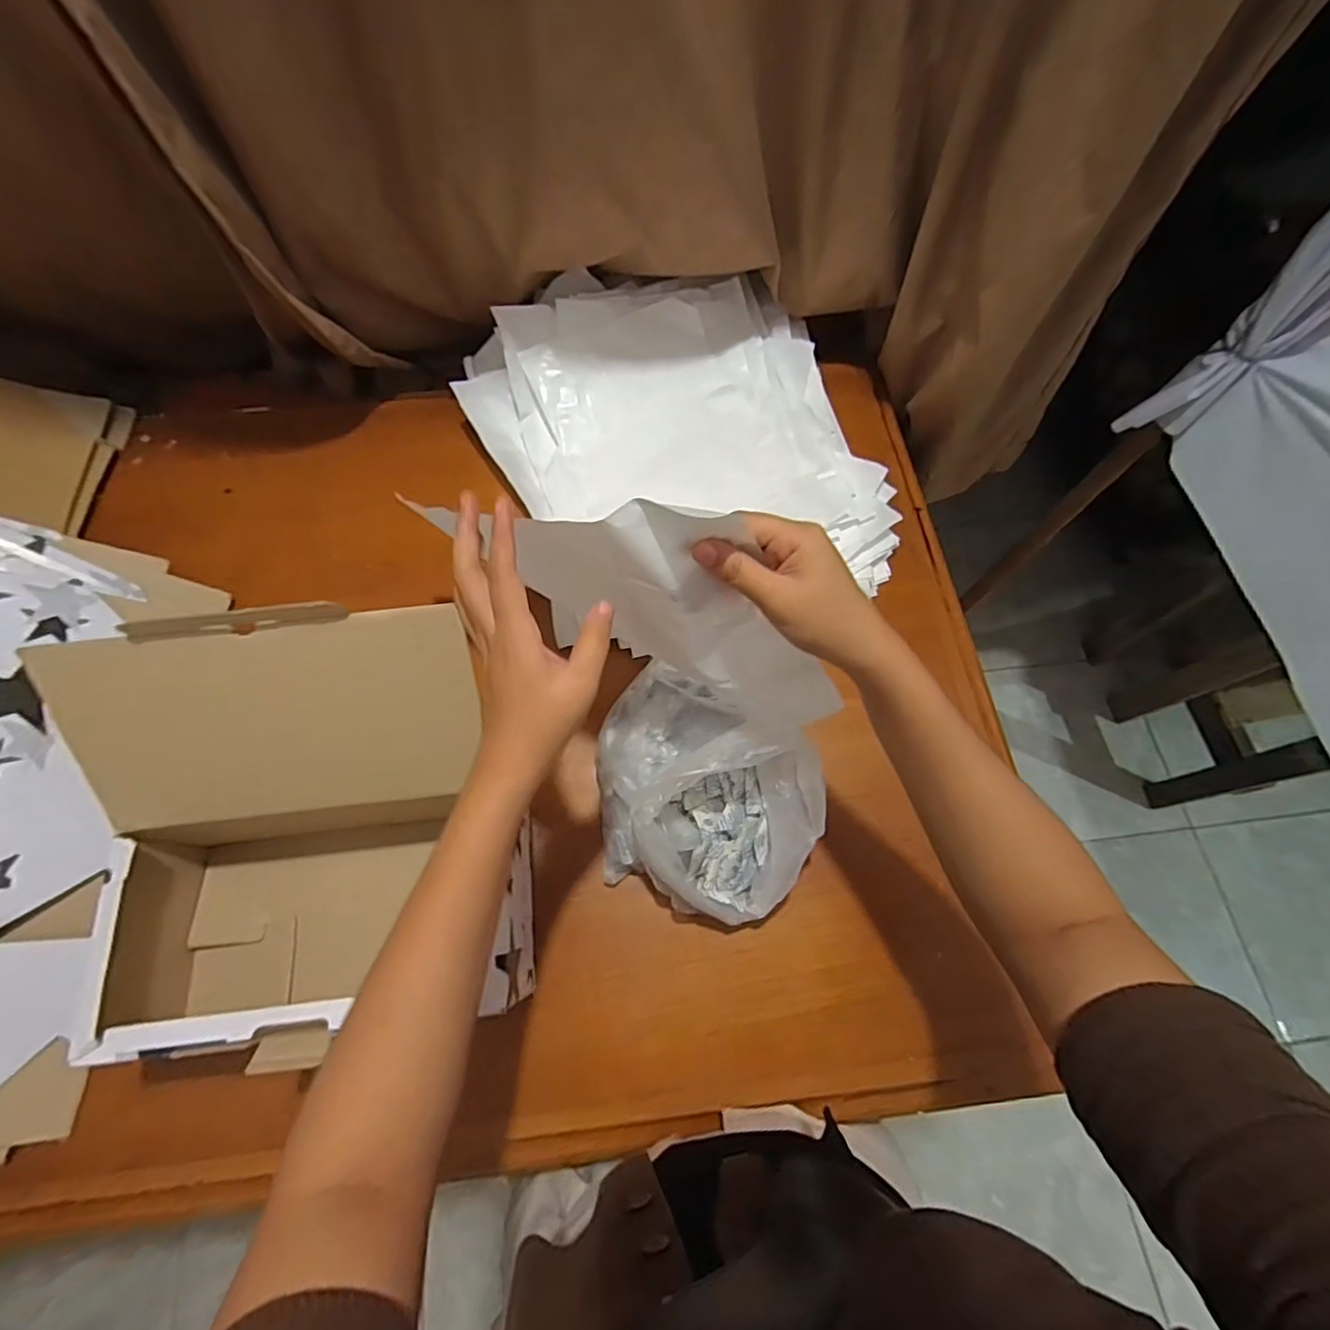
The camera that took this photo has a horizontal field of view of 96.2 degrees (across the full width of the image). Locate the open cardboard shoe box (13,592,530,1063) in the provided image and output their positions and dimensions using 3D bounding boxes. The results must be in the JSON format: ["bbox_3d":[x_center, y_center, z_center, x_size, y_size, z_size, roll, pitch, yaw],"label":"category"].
[{"bbox_3d":[-0.263,0.127,0.434,0.279,0.199,0.265,-10,68,-7],"label":"open cardboard shoe box"}]

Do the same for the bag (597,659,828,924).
[{"bbox_3d":[0.020,0.108,0.489,0.203,0.132,0.159,33,70,11],"label":"bag"}]

